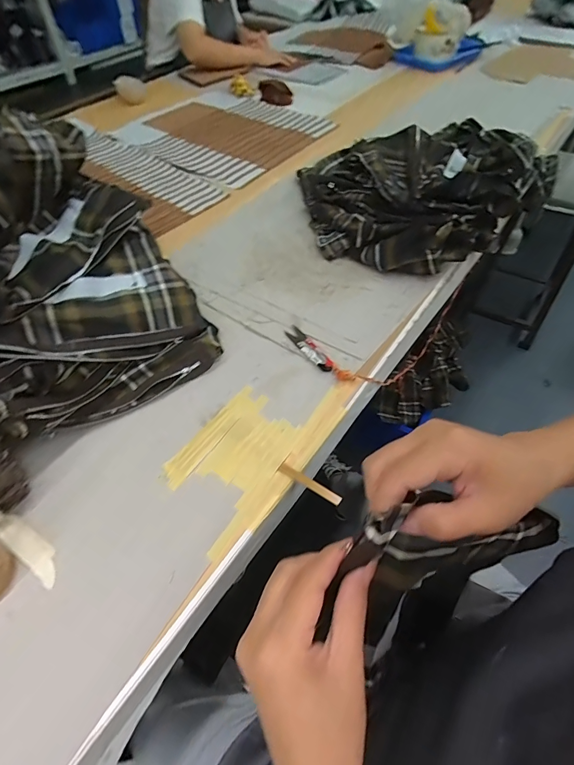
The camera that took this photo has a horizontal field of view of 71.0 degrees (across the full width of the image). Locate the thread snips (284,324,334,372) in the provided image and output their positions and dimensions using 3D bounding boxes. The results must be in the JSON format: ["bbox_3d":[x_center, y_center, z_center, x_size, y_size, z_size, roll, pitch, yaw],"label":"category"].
[{"bbox_3d":[0.031,-0.051,0.579,0.022,0.012,0.103,-26,55,-18],"label":"thread snips"}]

